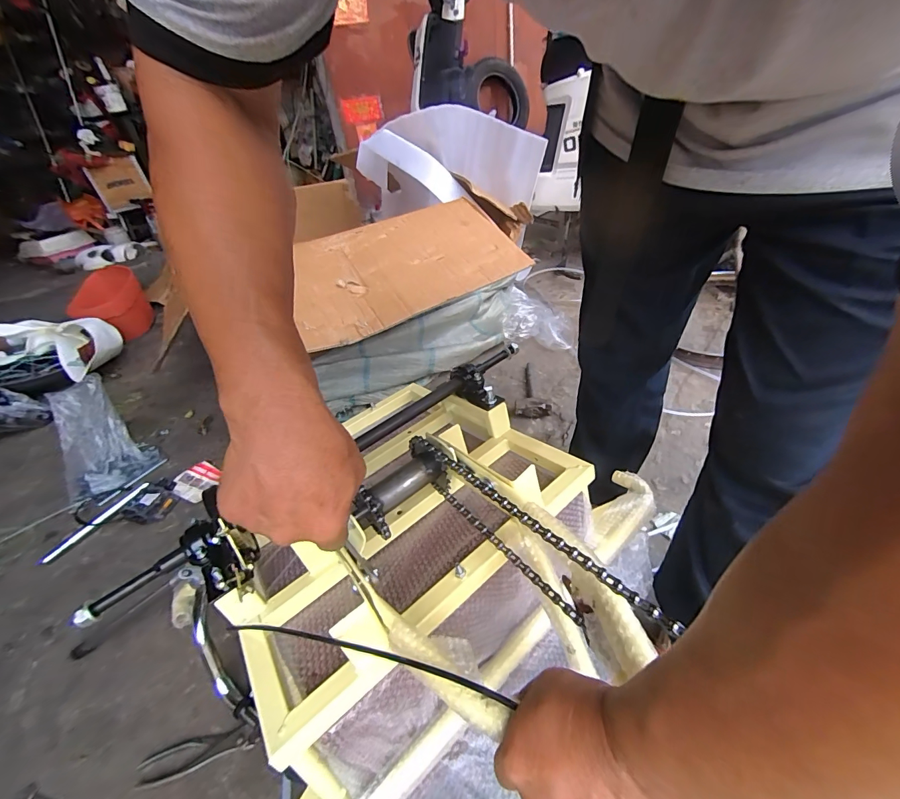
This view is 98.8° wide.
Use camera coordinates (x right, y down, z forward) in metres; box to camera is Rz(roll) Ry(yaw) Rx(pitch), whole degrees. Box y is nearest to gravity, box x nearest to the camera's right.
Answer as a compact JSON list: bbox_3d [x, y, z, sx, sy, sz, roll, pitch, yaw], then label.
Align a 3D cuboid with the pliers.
[{"bbox_3d":[-0.376,0.530,0.582,0.171,0.016,0.037,-16,41,-8],"label":"pliers"}]

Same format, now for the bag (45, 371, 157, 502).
[{"bbox_3d":[-0.952,0.099,1.016,0.212,0.234,0.204,28,52,34],"label":"bag"}]

